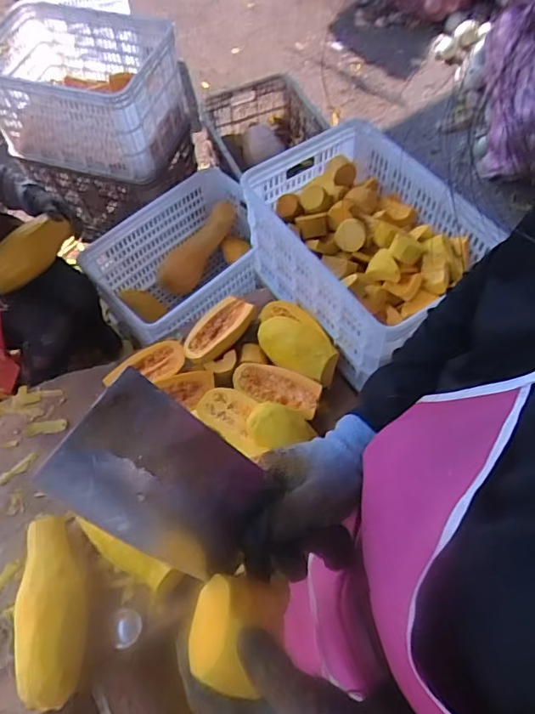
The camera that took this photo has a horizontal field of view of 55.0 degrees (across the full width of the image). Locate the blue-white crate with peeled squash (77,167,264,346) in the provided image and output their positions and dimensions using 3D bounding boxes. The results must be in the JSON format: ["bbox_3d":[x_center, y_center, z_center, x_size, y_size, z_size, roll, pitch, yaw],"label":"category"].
[{"bbox_3d":[-0.229,-0.266,1.671,0.578,0.320,0.458,-38,66,-17],"label":"blue-white crate with peeled squash"}]

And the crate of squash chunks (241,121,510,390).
[{"bbox_3d":[0.242,-0.270,1.251,0.396,0.248,0.553,-33,65,-15],"label":"crate of squash chunks"}]

